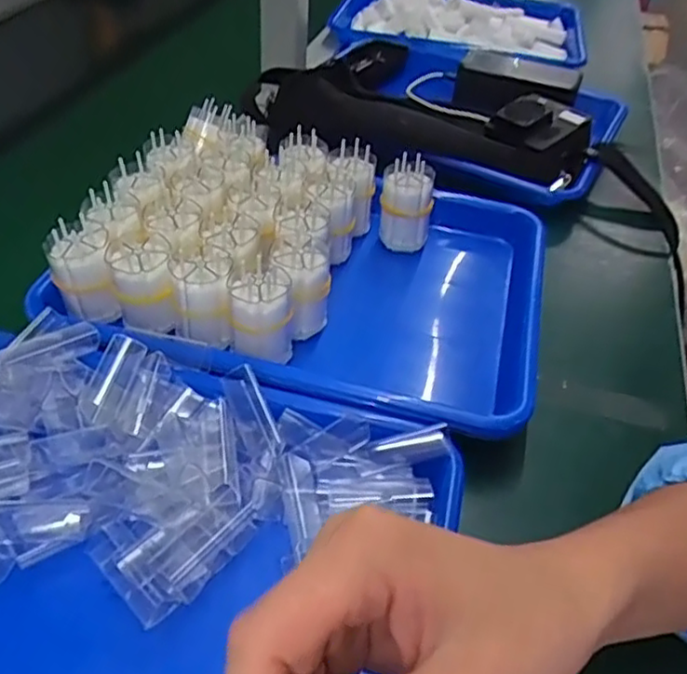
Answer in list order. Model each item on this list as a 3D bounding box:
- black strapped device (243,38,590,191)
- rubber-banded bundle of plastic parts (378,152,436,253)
[{"bbox_3d":[0.073,-0.208,0.658,0.319,0.058,0.134,19,44,14],"label":"black strapped device"},{"bbox_3d":[0.048,-0.104,0.521,0.039,0.065,0.034,5,43,0],"label":"rubber-banded bundle of plastic parts"}]

